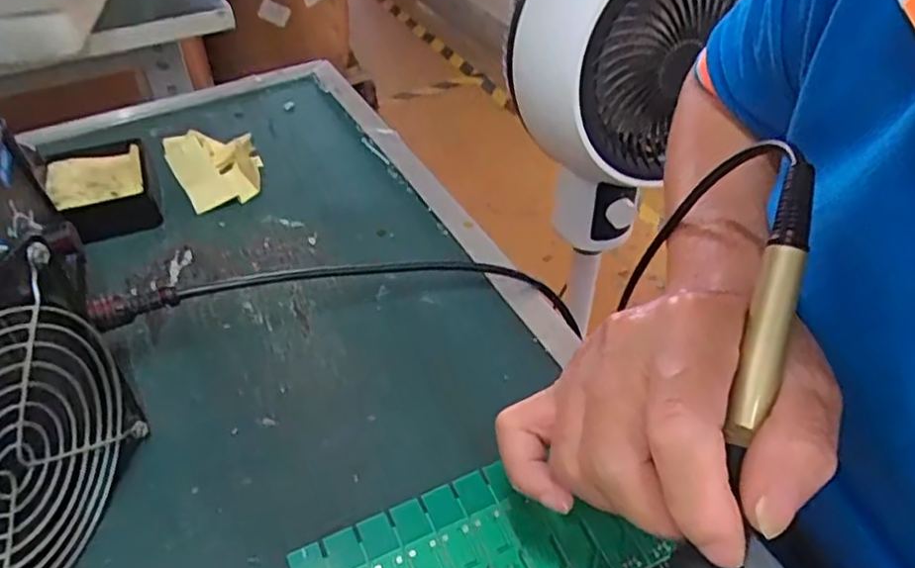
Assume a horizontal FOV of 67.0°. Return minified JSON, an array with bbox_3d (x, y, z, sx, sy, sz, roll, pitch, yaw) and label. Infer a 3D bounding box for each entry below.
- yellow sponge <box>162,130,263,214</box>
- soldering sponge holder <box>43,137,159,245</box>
[{"bbox_3d":[-0.160,-0.079,0.460,0.054,0.024,0.063,-23,47,-21],"label":"yellow sponge"},{"bbox_3d":[-0.224,-0.059,0.438,0.056,0.027,0.072,-18,46,-17],"label":"soldering sponge holder"}]

